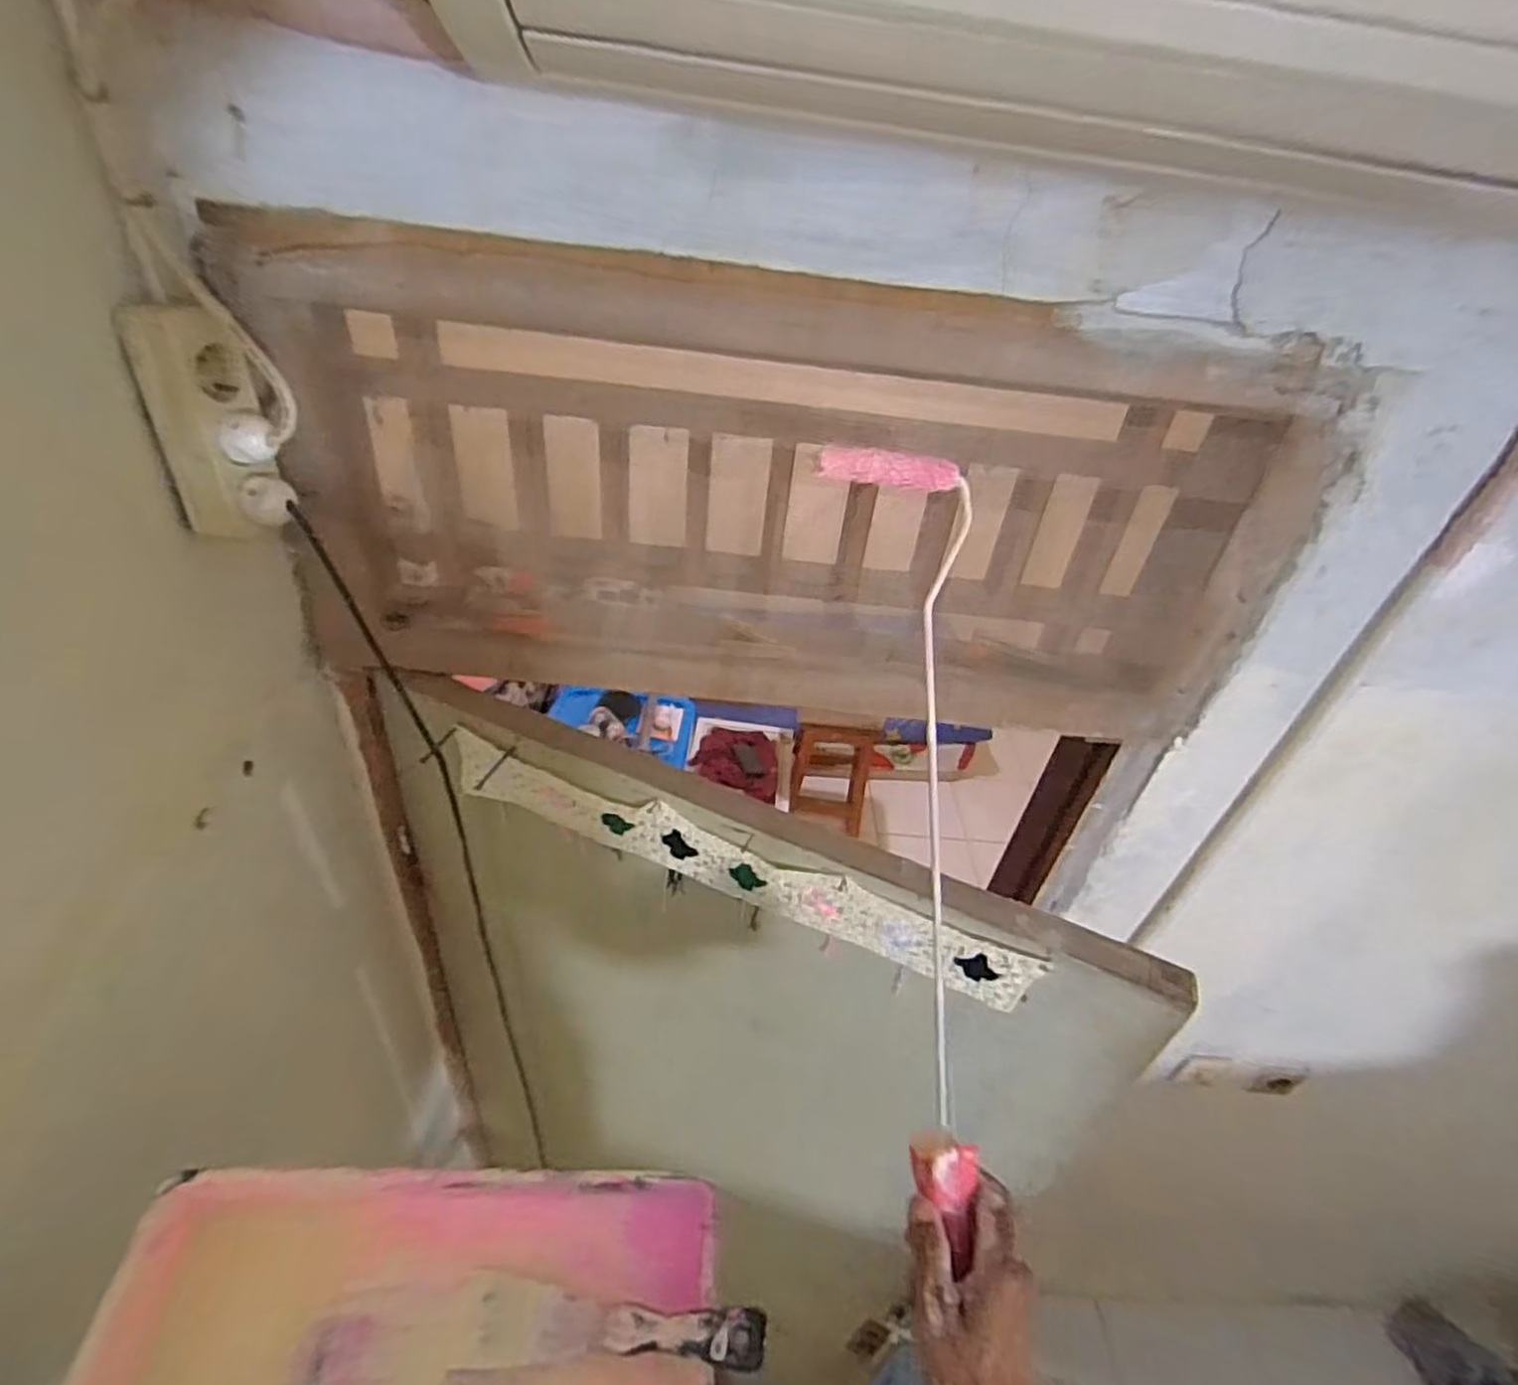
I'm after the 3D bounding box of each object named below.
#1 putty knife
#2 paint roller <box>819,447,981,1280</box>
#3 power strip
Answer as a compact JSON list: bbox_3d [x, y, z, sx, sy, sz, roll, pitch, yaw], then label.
[{"bbox_3d":[-0.093,0.394,0.461,0.192,0.013,0.042,-5,38,10],"label":"putty knife"},{"bbox_3d":[0.105,0.081,0.488,0.111,0.026,0.502,0,80,-8],"label":"paint roller"},{"bbox_3d":[-0.394,-0.192,0.542,0.065,0.152,0.049,2,39,-5],"label":"power strip"}]

